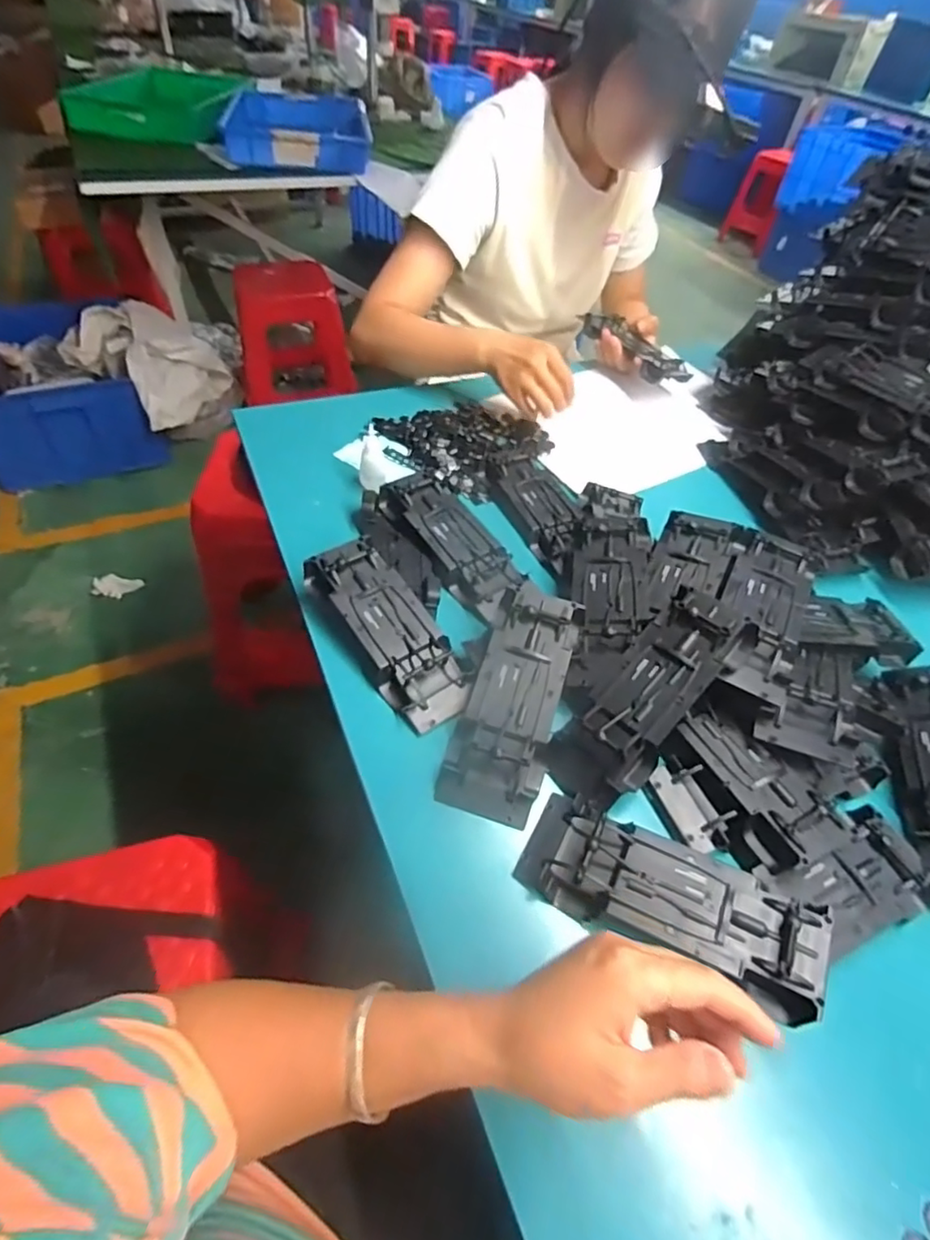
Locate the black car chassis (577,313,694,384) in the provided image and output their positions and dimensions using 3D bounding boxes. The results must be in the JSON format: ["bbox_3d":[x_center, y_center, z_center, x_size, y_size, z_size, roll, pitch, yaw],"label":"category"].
[{"bbox_3d":[0.250,-0.409,0.877,0.075,0.034,0.186,-25,56,-24],"label":"black car chassis"}]

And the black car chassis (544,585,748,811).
[{"bbox_3d":[0.147,0.058,0.472,0.067,0.024,0.195,37,83,25],"label":"black car chassis"}]

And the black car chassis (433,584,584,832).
[{"bbox_3d":[0.041,0.063,0.491,0.075,0.029,0.197,15,66,11],"label":"black car chassis"}]

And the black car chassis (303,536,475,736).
[{"bbox_3d":[-0.066,0.008,0.526,0.072,0.025,0.190,-29,72,-22],"label":"black car chassis"}]

